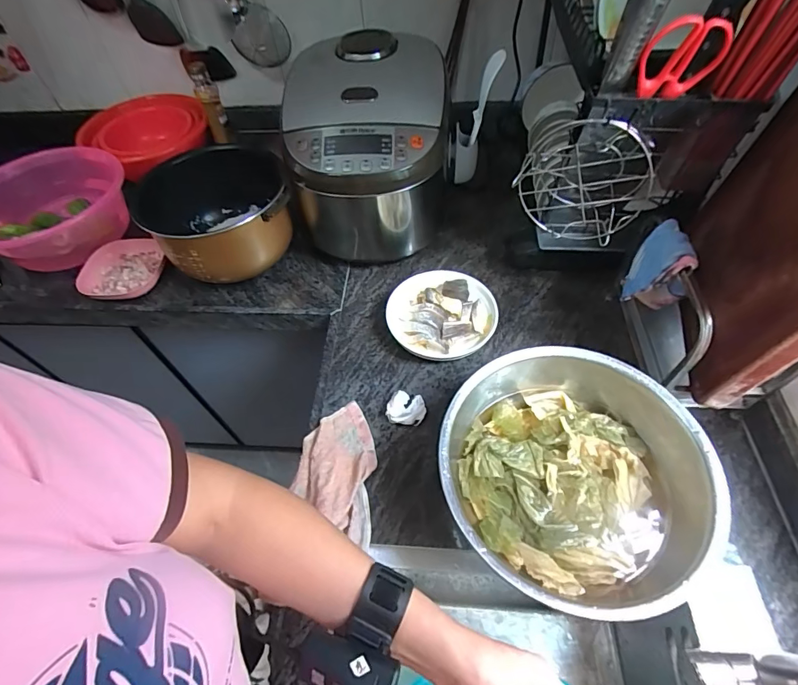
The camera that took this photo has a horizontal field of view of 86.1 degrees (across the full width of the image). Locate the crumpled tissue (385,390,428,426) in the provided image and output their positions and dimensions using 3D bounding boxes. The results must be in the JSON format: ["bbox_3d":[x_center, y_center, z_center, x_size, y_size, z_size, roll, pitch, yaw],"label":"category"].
[{"bbox_3d":[0.011,0.092,0.593,0.049,0.024,0.045,15,56,14],"label":"crumpled tissue"}]

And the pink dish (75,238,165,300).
[{"bbox_3d":[-0.510,-0.133,0.783,0.140,0.028,0.131,-2,54,3],"label":"pink dish"}]

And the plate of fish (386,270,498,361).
[{"bbox_3d":[0.067,-0.042,0.679,0.163,0.038,0.157,-2,54,3],"label":"plate of fish"}]

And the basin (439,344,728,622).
[{"bbox_3d":[0.193,0.146,0.491,0.285,0.109,0.278,-2,54,3],"label":"basin"}]

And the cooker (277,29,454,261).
[{"bbox_3d":[-0.050,-0.316,0.737,0.242,0.275,0.286,-2,54,3],"label":"cooker"}]

